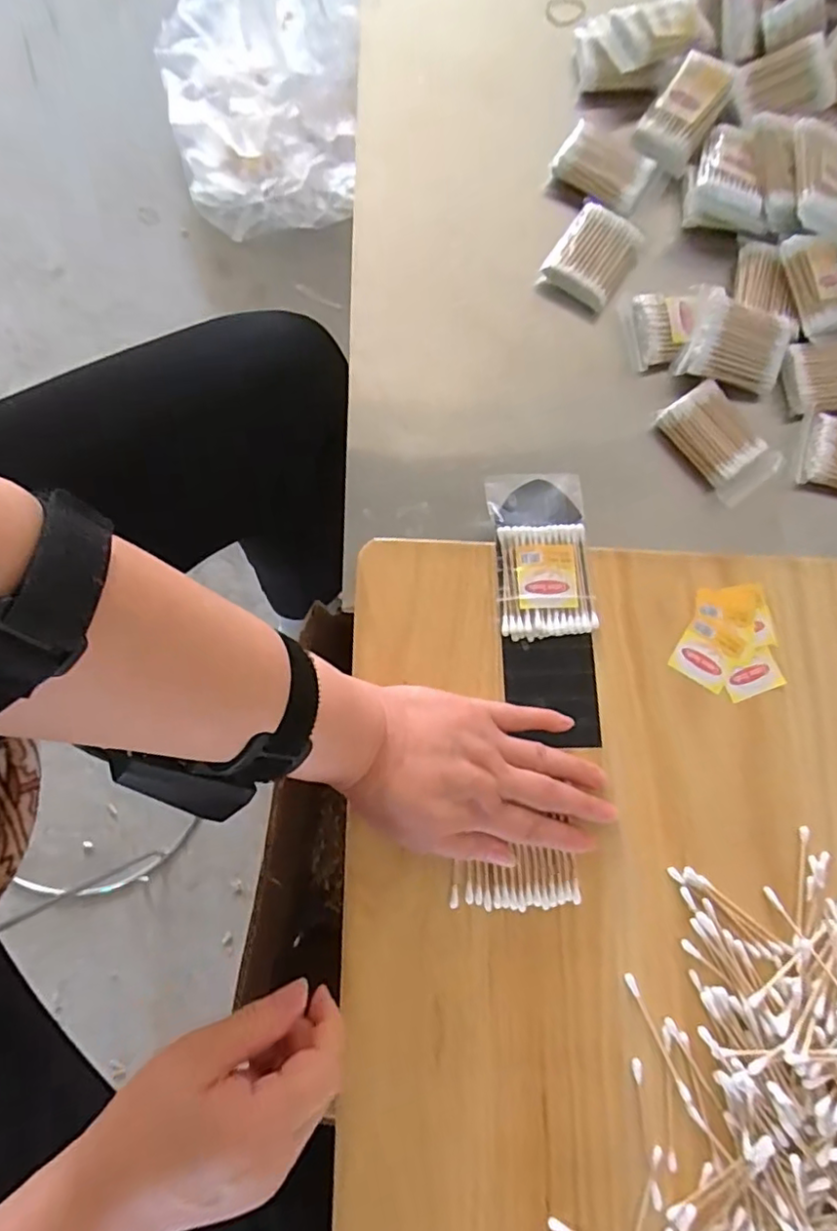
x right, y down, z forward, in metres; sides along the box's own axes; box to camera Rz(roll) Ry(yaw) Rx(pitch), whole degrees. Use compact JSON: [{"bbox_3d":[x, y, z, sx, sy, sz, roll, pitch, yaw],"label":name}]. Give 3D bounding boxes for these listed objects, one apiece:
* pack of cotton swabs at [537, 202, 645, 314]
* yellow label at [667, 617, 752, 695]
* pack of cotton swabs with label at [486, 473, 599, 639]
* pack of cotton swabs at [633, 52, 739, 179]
[{"bbox_3d":[0.144,-0.294,0.499,0.061,0.021,0.072,33,79,3],"label":"pack of cotton swabs"},{"bbox_3d":[0.195,0.025,0.407,0.040,0.004,0.043,33,79,5],"label":"yellow label"},{"bbox_3d":[0.082,-0.042,0.407,0.063,0.013,0.114,-4,78,-2],"label":"pack of cotton swabs with label"},{"bbox_3d":[0.224,-0.426,0.515,0.054,0.025,0.089,34,105,12],"label":"pack of cotton swabs"}]

